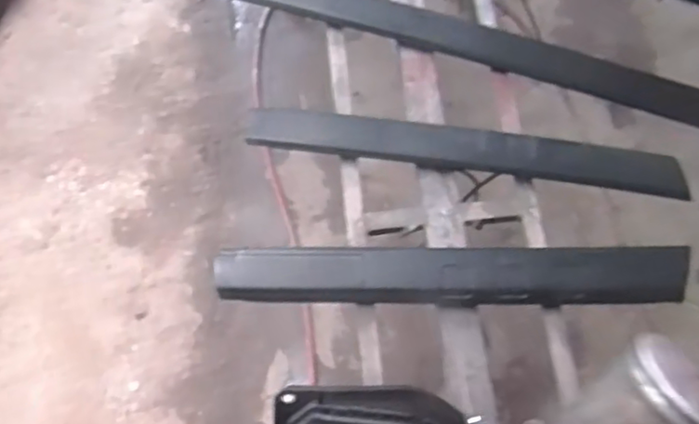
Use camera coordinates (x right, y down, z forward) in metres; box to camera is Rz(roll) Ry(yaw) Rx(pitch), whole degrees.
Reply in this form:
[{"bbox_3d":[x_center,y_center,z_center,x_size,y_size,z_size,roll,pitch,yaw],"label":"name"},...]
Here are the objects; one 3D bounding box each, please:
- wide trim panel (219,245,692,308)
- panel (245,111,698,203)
[{"bbox_3d":[0.126,0.083,0.813,0.588,0.020,0.075,0,89,3],"label":"wide trim panel"},{"bbox_3d":[0.154,-0.088,0.883,0.598,0.035,0.072,7,66,5],"label":"panel"}]

